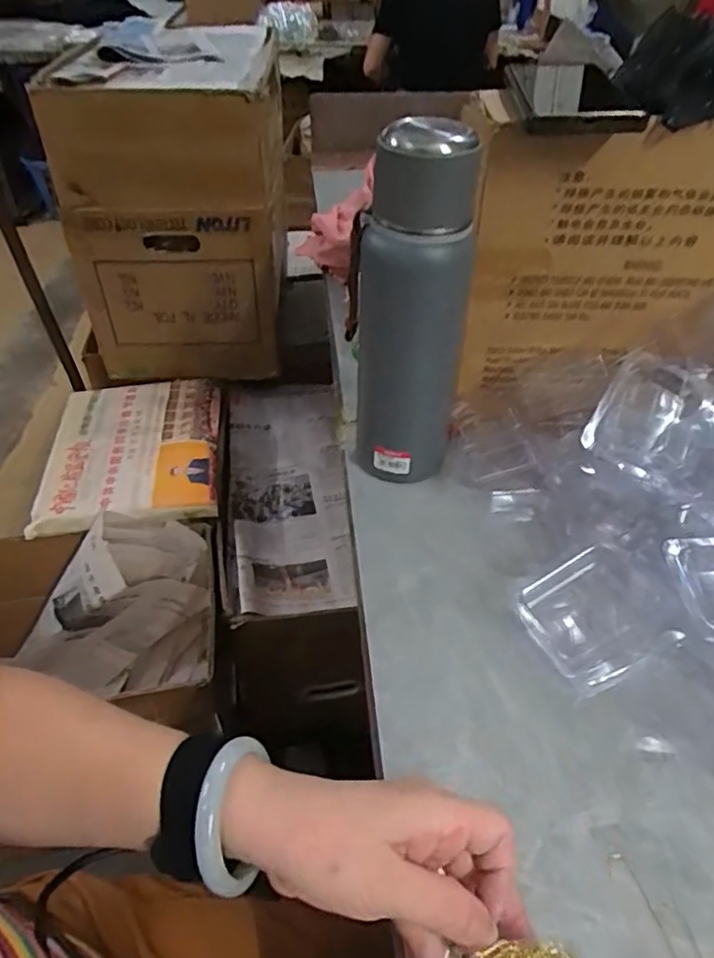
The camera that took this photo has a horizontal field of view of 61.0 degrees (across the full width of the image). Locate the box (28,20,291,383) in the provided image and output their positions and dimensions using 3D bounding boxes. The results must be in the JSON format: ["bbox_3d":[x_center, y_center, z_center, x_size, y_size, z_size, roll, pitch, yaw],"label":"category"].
[{"bbox_3d":[-0.312,-0.484,1.095,0.339,0.489,0.368,-5,44,-6],"label":"box"}]

